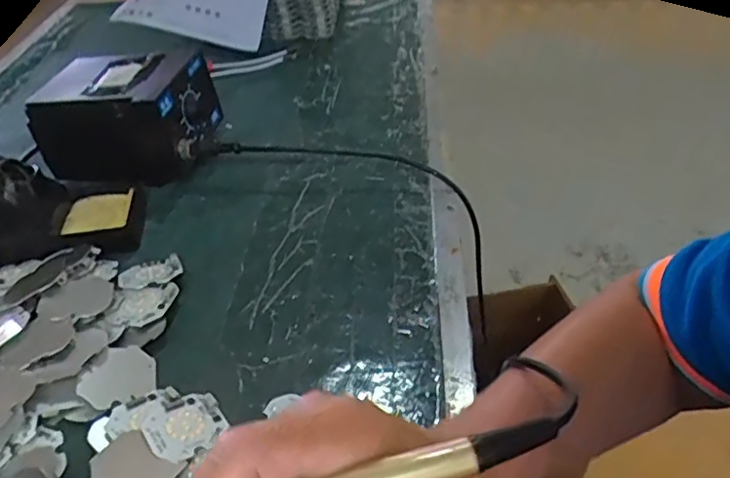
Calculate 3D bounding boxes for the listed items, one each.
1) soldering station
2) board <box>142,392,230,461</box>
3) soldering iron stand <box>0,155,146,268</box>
[{"bbox_3d":[-0.226,-0.120,0.587,0.153,0.096,0.108,1,41,5],"label":"soldering station"},{"bbox_3d":[-0.110,0.114,0.365,0.047,0.004,0.044,-14,40,-36],"label":"board"},{"bbox_3d":[-0.272,-0.030,0.498,0.146,0.073,0.083,-6,41,-3],"label":"soldering iron stand"}]

